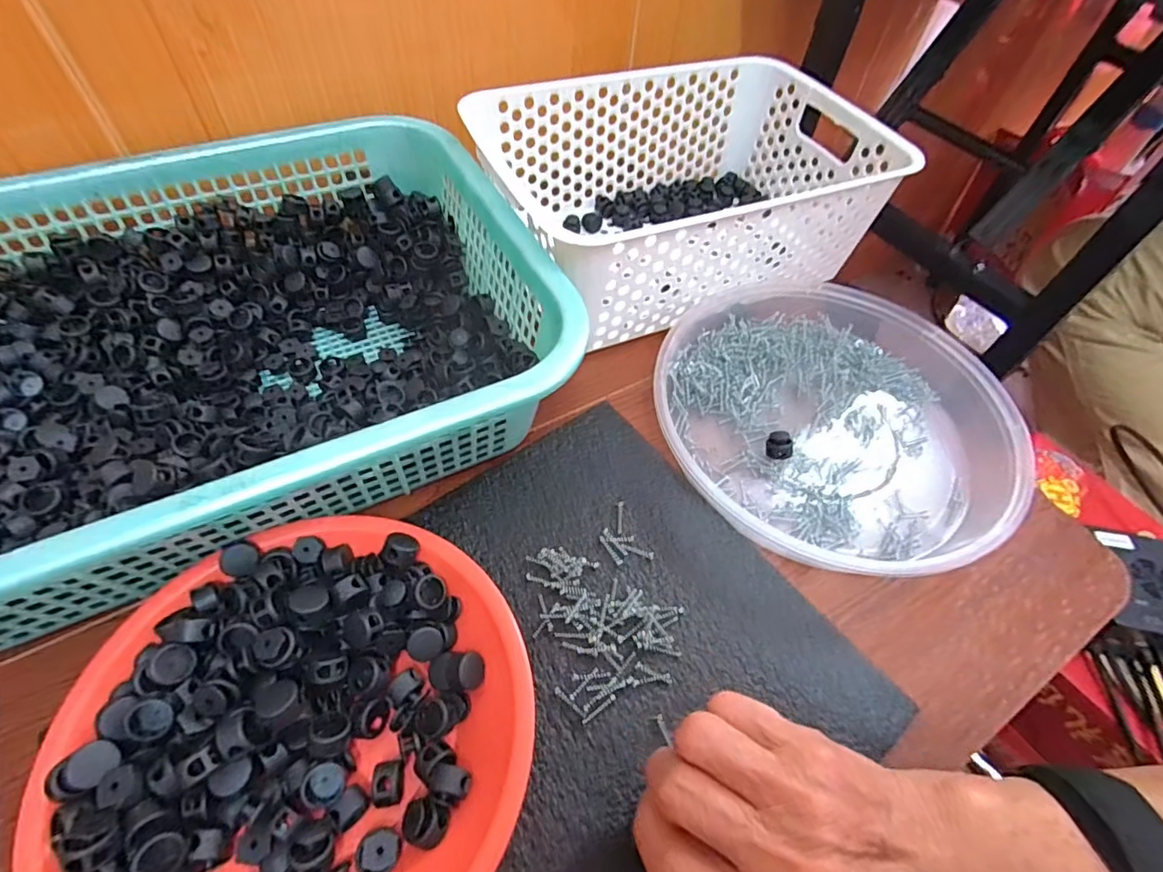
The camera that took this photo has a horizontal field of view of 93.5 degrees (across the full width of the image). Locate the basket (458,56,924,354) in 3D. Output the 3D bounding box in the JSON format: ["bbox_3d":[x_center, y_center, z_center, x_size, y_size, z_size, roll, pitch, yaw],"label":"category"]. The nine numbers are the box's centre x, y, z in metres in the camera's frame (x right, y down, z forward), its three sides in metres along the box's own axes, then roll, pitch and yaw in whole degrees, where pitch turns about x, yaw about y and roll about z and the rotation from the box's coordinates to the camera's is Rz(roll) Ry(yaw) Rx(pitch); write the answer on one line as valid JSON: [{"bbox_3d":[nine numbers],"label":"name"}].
[{"bbox_3d":[0.080,-0.200,0.461,0.288,0.119,0.201,-20,59,-18],"label":"basket"}]

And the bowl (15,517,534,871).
[{"bbox_3d":[-0.122,0.126,0.238,0.193,0.037,0.188,2,55,-3],"label":"bowl"}]

